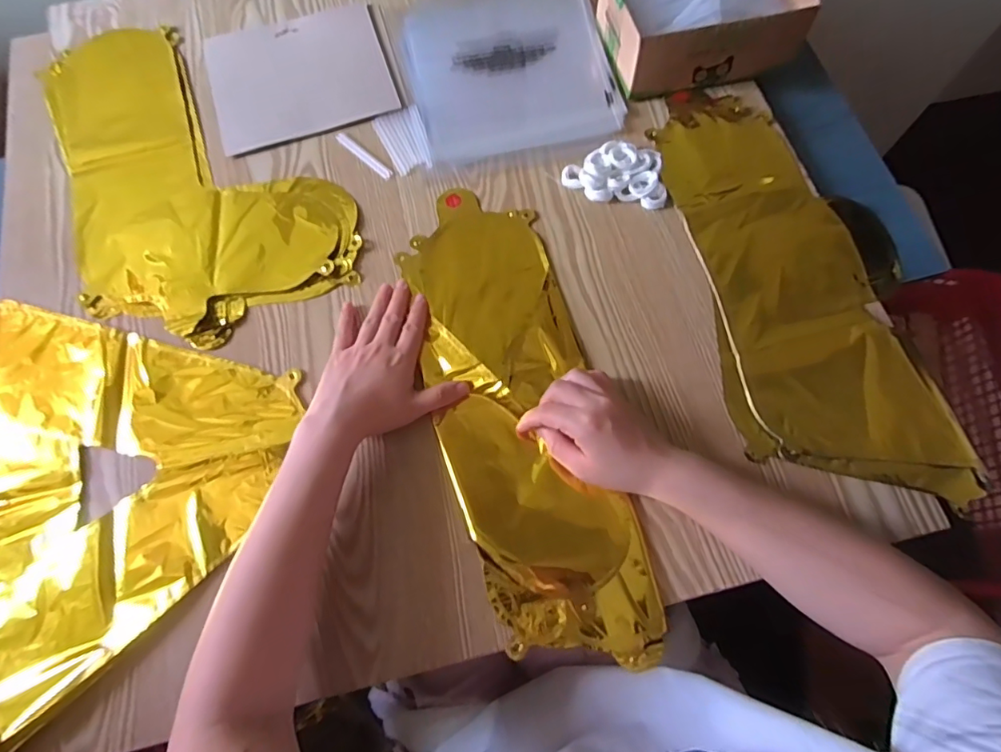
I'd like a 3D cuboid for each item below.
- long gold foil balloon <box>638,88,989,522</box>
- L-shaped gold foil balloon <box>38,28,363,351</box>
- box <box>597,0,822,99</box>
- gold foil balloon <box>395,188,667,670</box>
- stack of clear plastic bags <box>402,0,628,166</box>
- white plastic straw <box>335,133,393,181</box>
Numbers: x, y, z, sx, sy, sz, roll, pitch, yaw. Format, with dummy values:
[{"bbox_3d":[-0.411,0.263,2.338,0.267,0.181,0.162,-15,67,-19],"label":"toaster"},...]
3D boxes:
[{"bbox_3d":[0.253,-0.088,0.475,0.165,0.006,0.415,-15,71,-3],"label":"long gold foil balloon"},{"bbox_3d":[-0.324,-0.223,0.541,0.247,0.010,0.411,-26,72,-7],"label":"L-shaped gold foil balloon"},{"bbox_3d":[0.203,-0.373,0.538,0.179,0.069,0.129,-13,71,-3],"label":"box"},{"bbox_3d":[0.012,0.020,0.456,0.136,0.014,0.423,-15,69,-3],"label":"gold foil balloon"},{"bbox_3d":[0.008,-0.355,0.588,0.215,0.008,0.248,-10,71,-2],"label":"stack of clear plastic bags"},{"bbox_3d":[-0.141,-0.227,0.537,0.081,0.004,0.012,42,77,14],"label":"white plastic straw"}]

